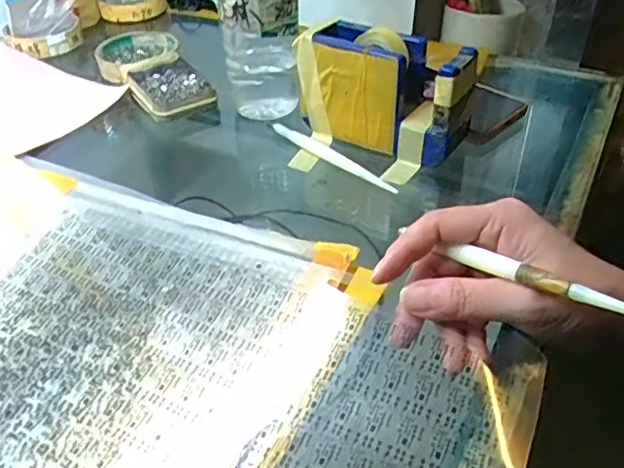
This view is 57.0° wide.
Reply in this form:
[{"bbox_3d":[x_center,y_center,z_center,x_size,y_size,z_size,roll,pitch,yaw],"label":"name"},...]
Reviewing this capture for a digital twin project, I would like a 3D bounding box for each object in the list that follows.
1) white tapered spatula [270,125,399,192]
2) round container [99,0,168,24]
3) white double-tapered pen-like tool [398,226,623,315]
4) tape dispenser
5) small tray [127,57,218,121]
[{"bbox_3d":[0.013,-0.065,0.451,0.009,0.008,0.134,-31,47,-28],"label":"white tapered spatula"},{"bbox_3d":[-0.228,-0.298,0.736,0.081,0.021,0.091,-14,41,-11],"label":"round container"},{"bbox_3d":[0.092,0.016,0.276,0.006,0.008,0.131,-33,34,-29],"label":"white double-tapered pen-like tool"},{"bbox_3d":[0.057,-0.109,0.448,0.132,0.090,0.050,23,47,28],"label":"tape dispenser"},{"bbox_3d":[-0.133,-0.134,0.546,0.064,0.019,0.102,-22,43,-19],"label":"small tray"}]

